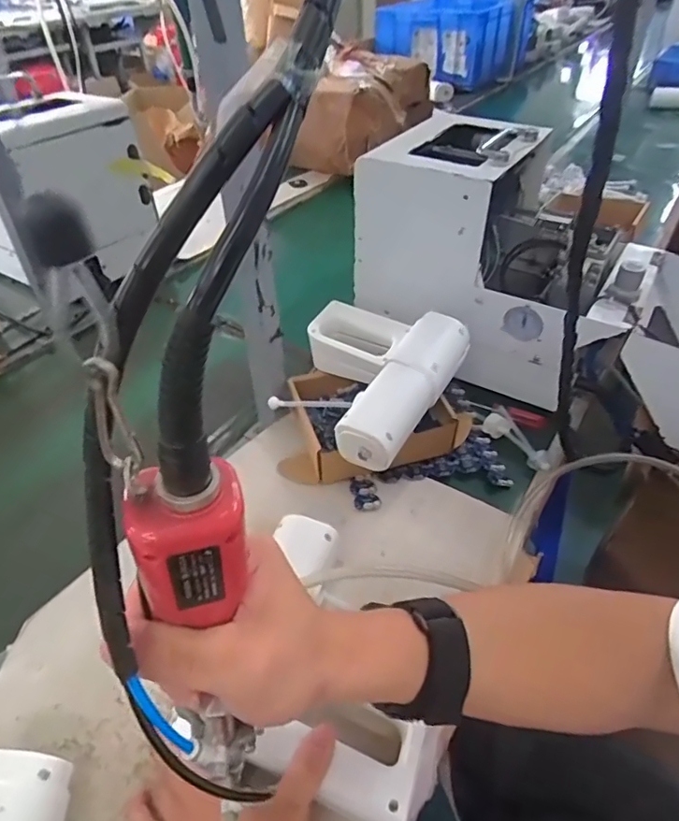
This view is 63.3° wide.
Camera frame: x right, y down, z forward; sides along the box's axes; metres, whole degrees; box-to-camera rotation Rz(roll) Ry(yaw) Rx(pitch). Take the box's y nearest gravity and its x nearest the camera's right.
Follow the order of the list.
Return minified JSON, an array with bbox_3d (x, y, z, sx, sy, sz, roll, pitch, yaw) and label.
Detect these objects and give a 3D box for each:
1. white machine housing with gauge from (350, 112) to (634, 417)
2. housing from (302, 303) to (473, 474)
[{"bbox_3d":[0.200,-0.198,0.729,0.303,0.275,0.204,20,47,22],"label":"white machine housing with gauge"},{"bbox_3d":[0.029,-0.040,0.614,0.179,0.060,0.205,17,46,19],"label":"housing"}]

